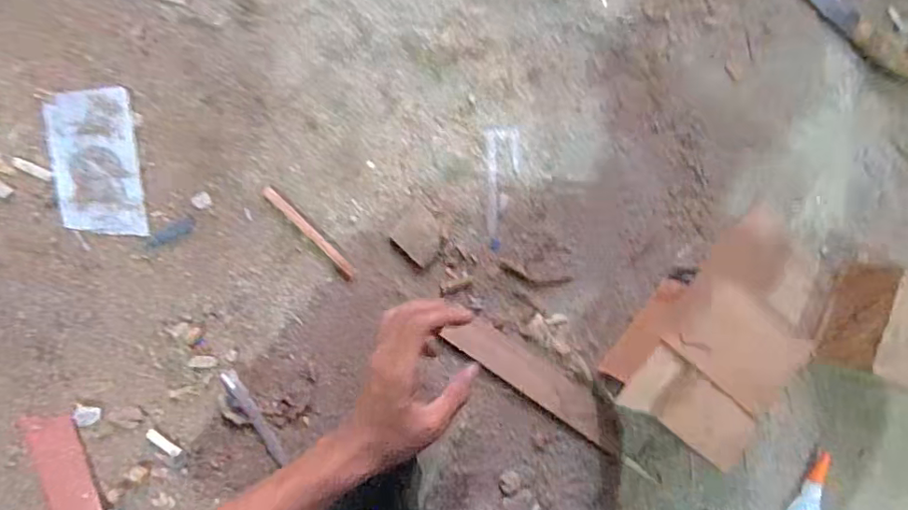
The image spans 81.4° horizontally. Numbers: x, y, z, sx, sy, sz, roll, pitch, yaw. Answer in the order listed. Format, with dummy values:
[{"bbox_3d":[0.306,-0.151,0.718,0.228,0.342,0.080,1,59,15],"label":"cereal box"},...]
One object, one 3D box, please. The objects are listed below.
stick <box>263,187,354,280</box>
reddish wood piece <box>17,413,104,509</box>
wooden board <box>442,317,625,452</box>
[{"bbox_3d":[-0.143,-0.021,0.522,0.012,0.004,0.120,-44,94,-6],"label":"stick"},{"bbox_3d":[-0.351,0.208,0.482,0.044,0.006,0.132,-22,91,-7],"label":"reddish wood piece"},{"bbox_3d":[0.092,0.132,0.553,0.217,0.007,0.043,35,85,-7],"label":"wooden board"}]

